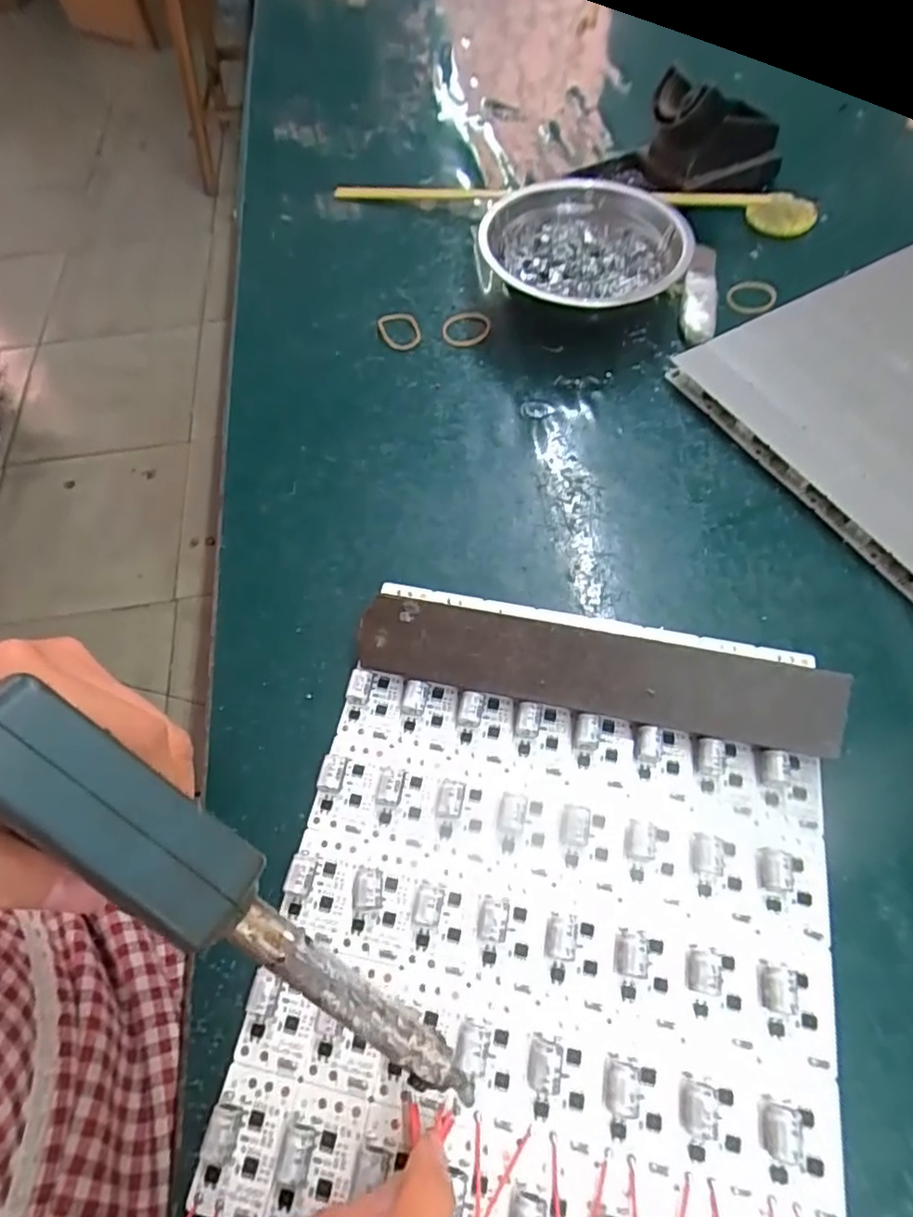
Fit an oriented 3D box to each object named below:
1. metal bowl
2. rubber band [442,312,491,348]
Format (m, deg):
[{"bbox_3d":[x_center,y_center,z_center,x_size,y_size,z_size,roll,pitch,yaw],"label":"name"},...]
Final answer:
[{"bbox_3d":[0.088,-0.226,0.400,0.115,0.047,0.116,-1,62,2],"label":"metal bowl"},{"bbox_3d":[0.006,-0.173,0.383,0.030,0.005,0.026,-32,65,-14],"label":"rubber band"}]

